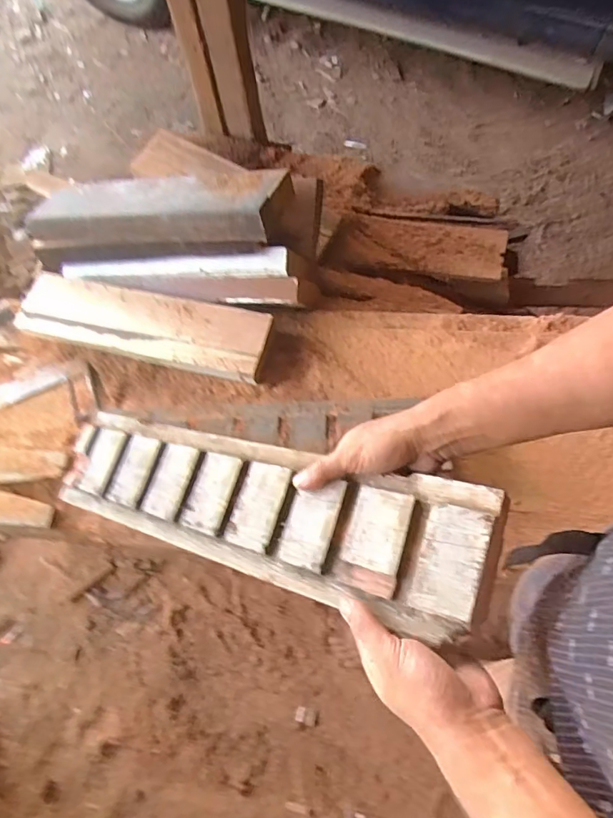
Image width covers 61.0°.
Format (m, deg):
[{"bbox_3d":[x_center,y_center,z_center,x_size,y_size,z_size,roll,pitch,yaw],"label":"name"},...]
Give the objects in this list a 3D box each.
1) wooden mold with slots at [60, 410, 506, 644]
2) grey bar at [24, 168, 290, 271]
[{"bbox_3d":[-0.087,0.093,0.561,0.555,0.027,0.128,7,62,35],"label":"wooden mold with slots"},{"bbox_3d":[-0.253,-0.332,0.875,0.468,0.094,0.137,4,64,23],"label":"grey bar"}]

